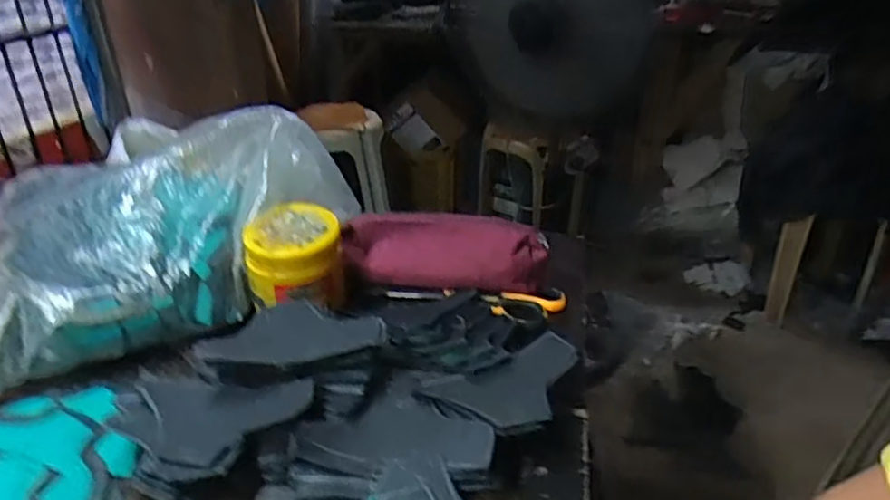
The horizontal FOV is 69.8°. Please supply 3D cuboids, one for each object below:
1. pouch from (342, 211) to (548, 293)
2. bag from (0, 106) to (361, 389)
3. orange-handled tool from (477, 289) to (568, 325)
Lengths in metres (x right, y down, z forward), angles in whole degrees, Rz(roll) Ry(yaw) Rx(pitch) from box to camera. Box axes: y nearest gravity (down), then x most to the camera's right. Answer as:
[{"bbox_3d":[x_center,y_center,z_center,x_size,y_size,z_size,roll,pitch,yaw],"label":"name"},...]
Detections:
[{"bbox_3d":[-0.004,0.002,0.706,0.219,0.081,0.043,7,-6,13],"label":"pouch"},{"bbox_3d":[-0.280,-0.017,0.672,0.393,0.159,0.183,-19,34,-28],"label":"bag"},{"bbox_3d":[0.086,0.062,0.678,0.089,0.015,0.045,-3,30,-4],"label":"orange-handled tool"}]

